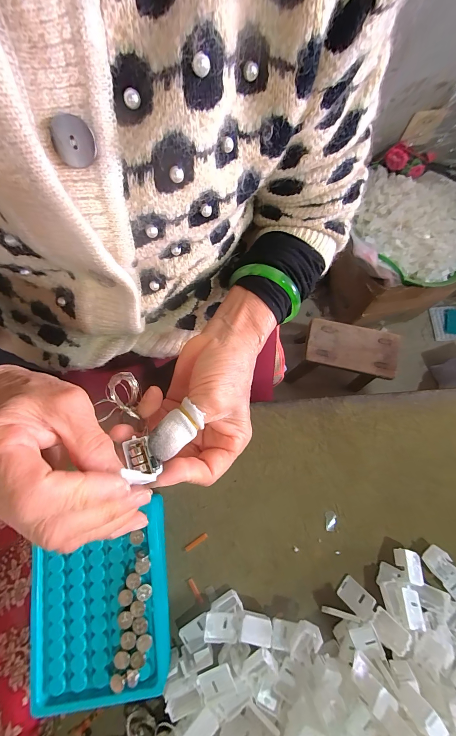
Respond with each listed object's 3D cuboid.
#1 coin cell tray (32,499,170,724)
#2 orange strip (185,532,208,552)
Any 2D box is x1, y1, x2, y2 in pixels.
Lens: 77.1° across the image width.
[{"bbox_3d":[-0.100,0.186,0.232,0.099,0.034,0.126,-8,77,-2],"label":"coin cell tray"},{"bbox_3d":[-0.029,0.159,0.260,0.023,0.004,0.004,-34,79,-7],"label":"orange strip"}]

